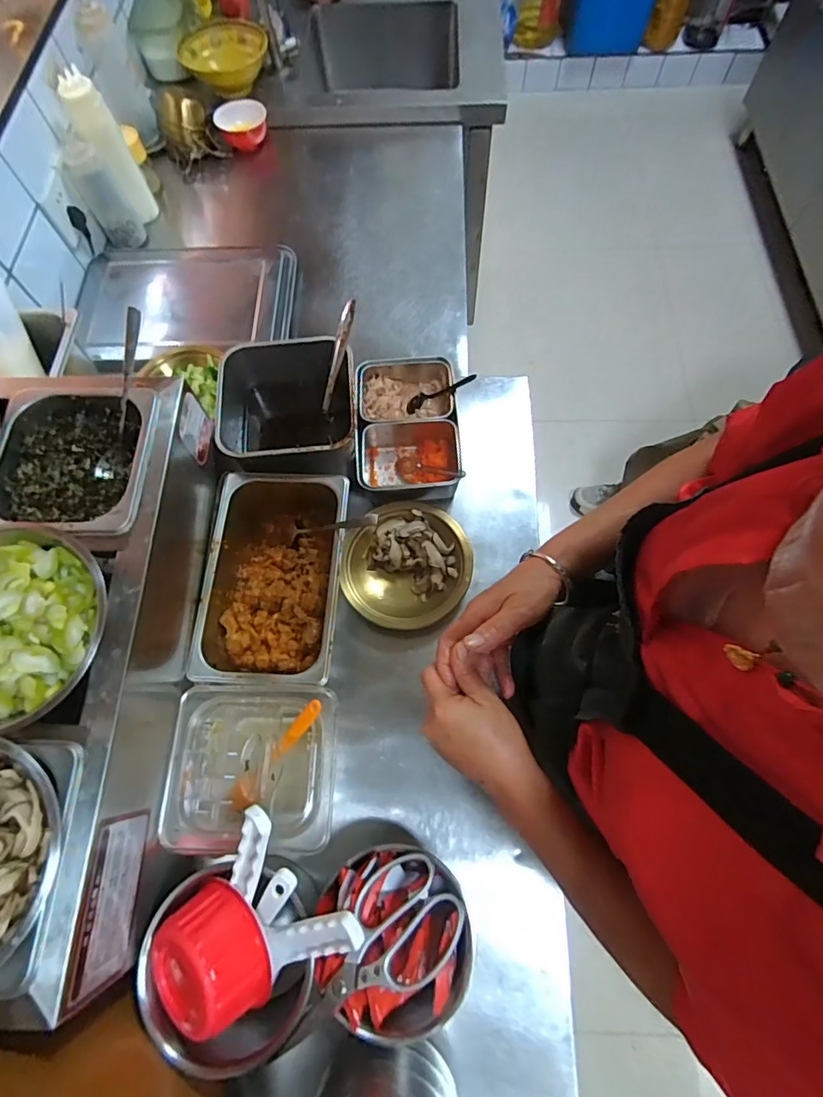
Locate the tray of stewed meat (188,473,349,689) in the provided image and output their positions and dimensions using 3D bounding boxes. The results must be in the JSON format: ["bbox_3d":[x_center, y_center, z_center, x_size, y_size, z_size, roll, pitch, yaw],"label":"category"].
[{"bbox_3d":[-0.166,0.039,0.649,0.161,0.079,0.265,1,69,3],"label":"tray of stewed meat"}]

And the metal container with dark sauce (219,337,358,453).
[{"bbox_3d":[-0.169,-0.175,0.728,0.194,0.141,0.174,-7,68,0],"label":"metal container with dark sauce"}]

